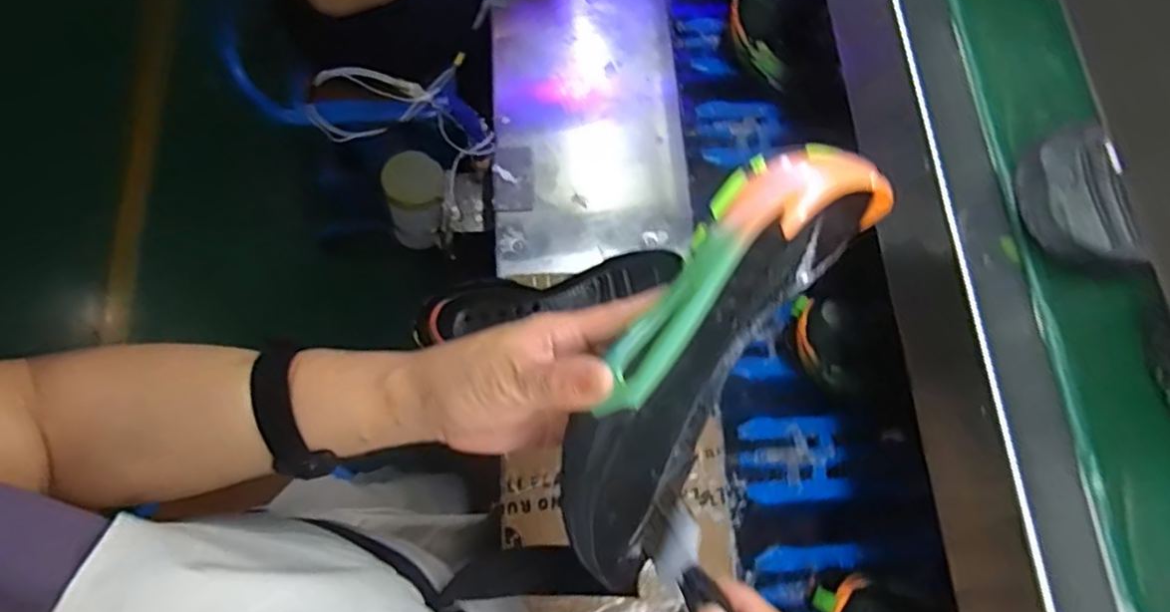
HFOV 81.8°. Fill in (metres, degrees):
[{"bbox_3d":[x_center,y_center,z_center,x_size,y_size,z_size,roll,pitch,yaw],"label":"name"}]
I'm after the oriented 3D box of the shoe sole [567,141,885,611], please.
[{"bbox_3d":[0.062,0.032,0.364,0.071,0.089,0.254,32,99,9],"label":"shoe sole"}]

